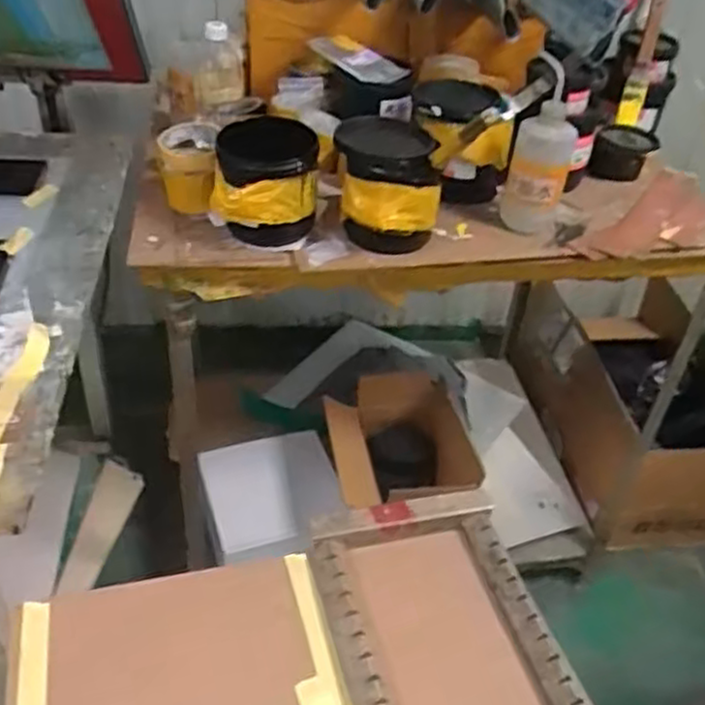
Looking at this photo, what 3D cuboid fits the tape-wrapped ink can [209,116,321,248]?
[{"bbox_3d":[-0.109,-0.208,0.938,0.128,0.124,0.107,0,40,-7],"label":"tape-wrapped ink can"}]

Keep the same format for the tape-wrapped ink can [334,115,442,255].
[{"bbox_3d":[0.044,-0.205,0.960,0.133,0.134,0.132,4,40,-3],"label":"tape-wrapped ink can"}]

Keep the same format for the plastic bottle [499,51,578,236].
[{"bbox_3d":[0.249,-0.263,0.987,0.079,0.225,0.070,16,41,12],"label":"plastic bottle"}]

